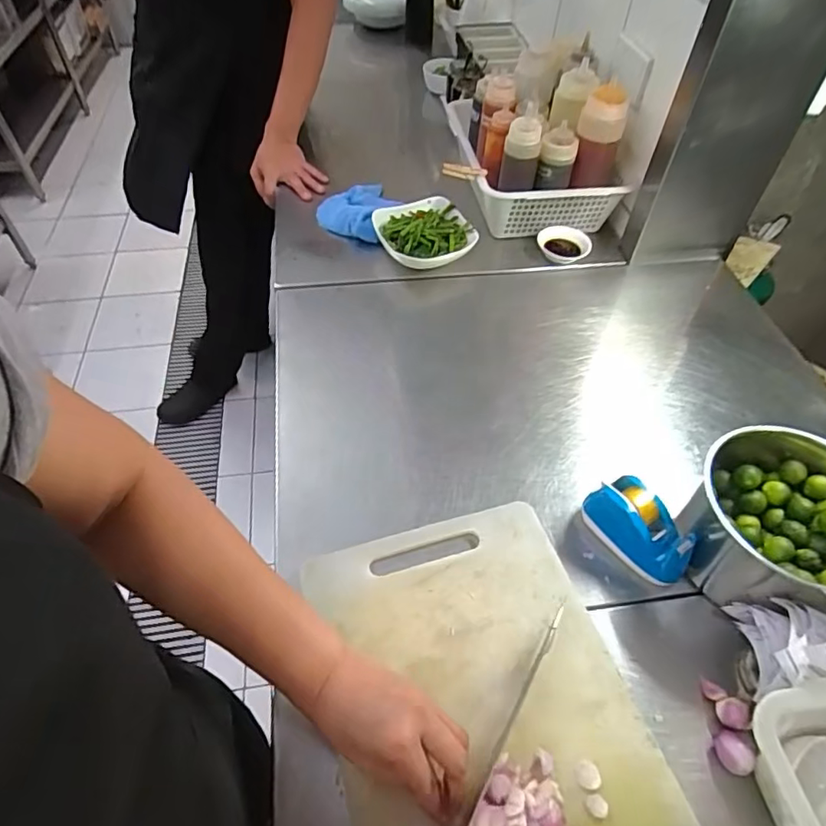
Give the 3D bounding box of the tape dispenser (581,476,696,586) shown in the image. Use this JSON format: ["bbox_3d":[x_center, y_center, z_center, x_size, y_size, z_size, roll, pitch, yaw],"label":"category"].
[{"bbox_3d":[0.235,0.122,0.576,0.049,0.064,0.108,-27,54,-22],"label":"tape dispenser"}]

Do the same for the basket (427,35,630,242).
[{"bbox_3d":[0.226,-0.465,0.932,0.257,0.213,0.286,-3,51,-4],"label":"basket"}]

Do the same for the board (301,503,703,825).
[{"bbox_3d":[0.067,0.262,0.485,0.258,0.026,0.369,-13,50,-12],"label":"board"}]

